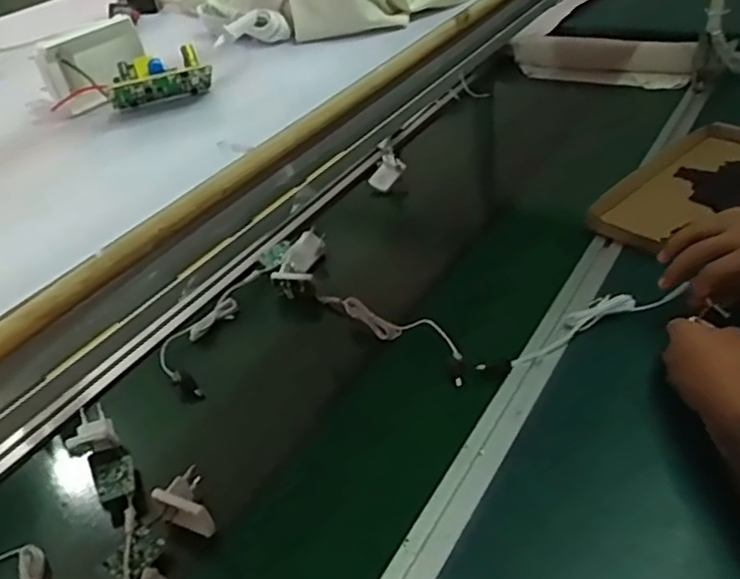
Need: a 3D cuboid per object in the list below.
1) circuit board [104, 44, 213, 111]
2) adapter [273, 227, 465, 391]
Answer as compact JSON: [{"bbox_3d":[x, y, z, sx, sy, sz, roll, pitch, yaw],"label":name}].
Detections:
[{"bbox_3d":[-0.113,-0.113,0.362,0.052,0.018,0.035,-17,-4,-12],"label":"circuit board"},{"bbox_3d":[-0.022,0.029,0.828,0.099,0.051,0.331,-25,39,-24],"label":"adapter"}]

